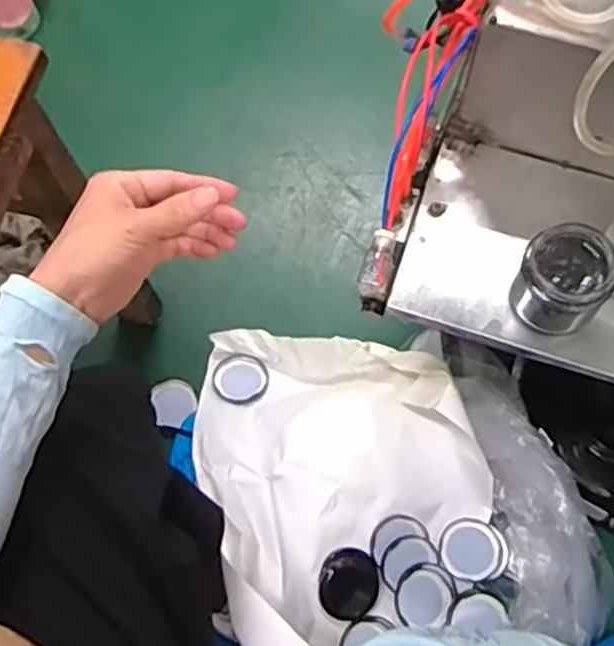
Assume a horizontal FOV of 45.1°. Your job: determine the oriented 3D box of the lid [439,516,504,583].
[{"bbox_3d":[0.178,0.247,0.803,0.066,0.008,0.065,-1,69,2],"label":"lid"}]

